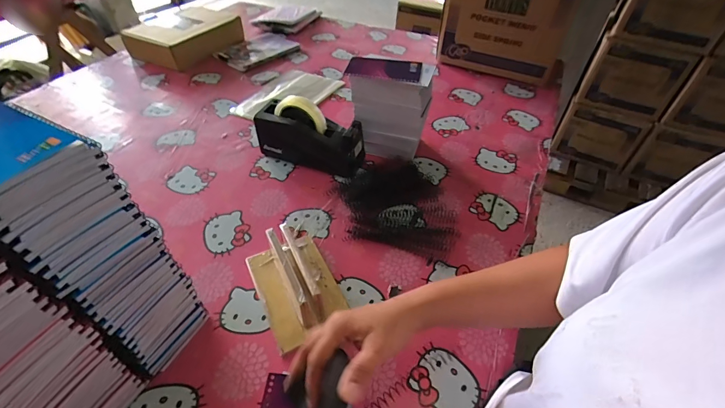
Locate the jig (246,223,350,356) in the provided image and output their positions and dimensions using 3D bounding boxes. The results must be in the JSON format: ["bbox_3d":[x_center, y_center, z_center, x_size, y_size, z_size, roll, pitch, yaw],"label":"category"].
[{"bbox_3d":[-0.100,0.091,0.495,0.105,0.074,0.176,-21,50,-20],"label":"jig"}]

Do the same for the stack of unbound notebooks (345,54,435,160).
[{"bbox_3d":[0.053,-0.180,0.691,0.151,0.175,0.086,12,47,11],"label":"stack of unbound notebooks"}]

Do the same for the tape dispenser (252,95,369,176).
[{"bbox_3d":[-0.102,-0.136,0.682,0.204,0.117,0.072,14,47,12],"label":"tape dispenser"}]

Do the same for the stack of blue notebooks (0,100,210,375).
[{"bbox_3d":[-0.282,0.054,0.371,0.122,0.300,0.097,20,49,18],"label":"stack of blue notebooks"}]

